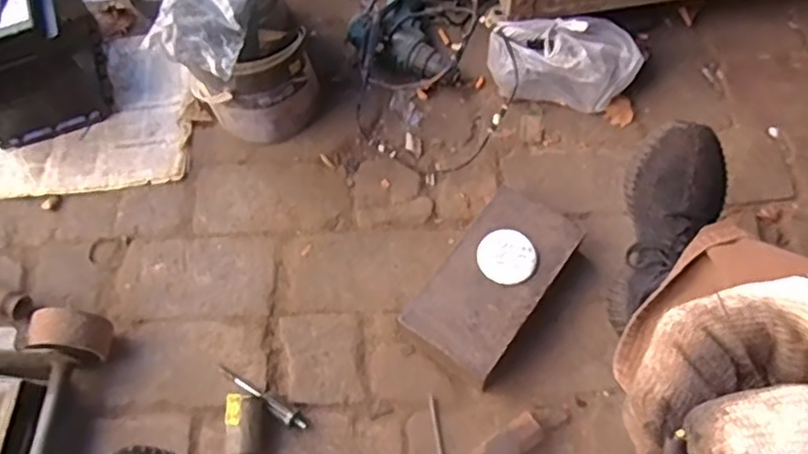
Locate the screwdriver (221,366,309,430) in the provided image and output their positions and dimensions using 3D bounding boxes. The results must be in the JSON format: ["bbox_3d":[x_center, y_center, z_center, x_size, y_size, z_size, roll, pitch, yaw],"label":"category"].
[{"bbox_3d":[-0.165,0.194,0.755,0.127,0.022,0.020,29,68,16],"label":"screwdriver"}]

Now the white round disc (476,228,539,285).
[{"bbox_3d":[0.119,0.034,0.750,0.063,0.009,0.066,-1,63,2],"label":"white round disc"}]

